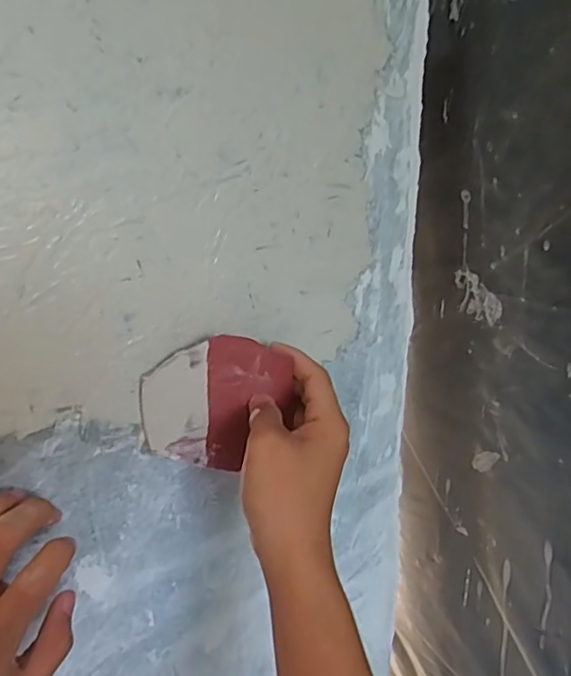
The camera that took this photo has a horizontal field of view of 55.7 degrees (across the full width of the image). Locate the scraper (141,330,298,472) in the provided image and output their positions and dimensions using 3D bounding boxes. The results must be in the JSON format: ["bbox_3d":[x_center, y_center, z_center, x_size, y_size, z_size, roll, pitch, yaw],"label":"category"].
[{"bbox_3d":[-0.044,0.045,0.367,0.101,0.091,0.004,-4,19,-11],"label":"scraper"}]

